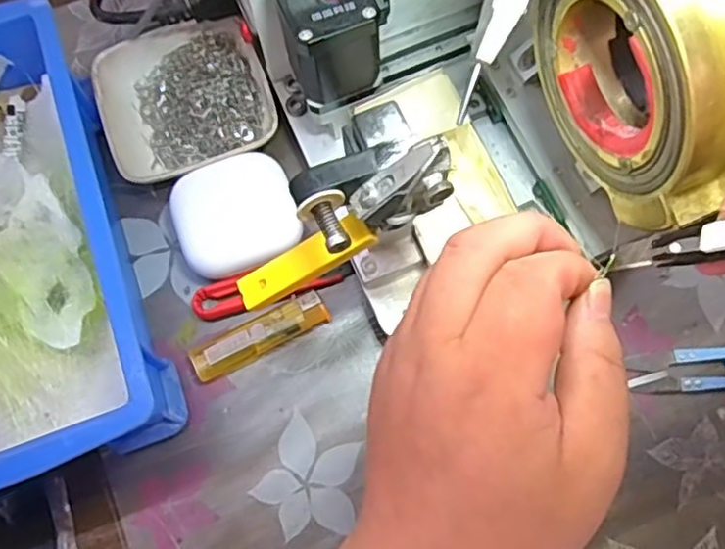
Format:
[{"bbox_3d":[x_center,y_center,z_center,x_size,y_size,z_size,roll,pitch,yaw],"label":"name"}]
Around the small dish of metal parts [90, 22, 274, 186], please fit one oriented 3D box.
[{"bbox_3d":[-0.106,-0.103,0.404,0.095,0.024,0.096,-23,73,-6],"label":"small dish of metal parts"}]

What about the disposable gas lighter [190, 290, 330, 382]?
[{"bbox_3d":[-0.056,0.032,0.366,0.076,0.007,0.020,-26,73,-7],"label":"disposable gas lighter"}]

